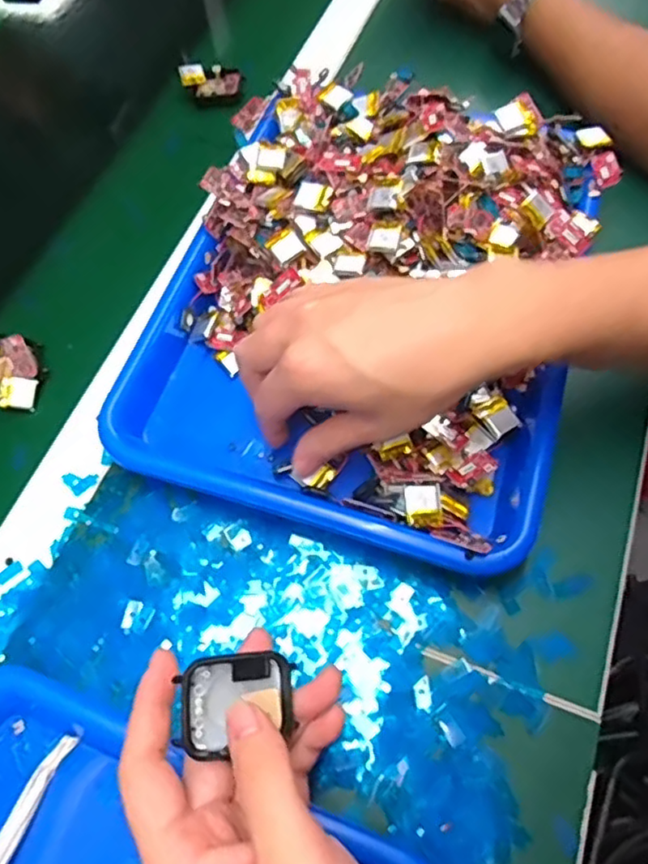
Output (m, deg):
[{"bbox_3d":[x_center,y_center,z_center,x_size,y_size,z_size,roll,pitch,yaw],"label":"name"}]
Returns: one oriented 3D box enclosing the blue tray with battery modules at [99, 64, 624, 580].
[{"bbox_3d":[0.031,-0.101,0.395,0.264,0.064,0.342,13,65,8],"label":"blue tray with battery modules"}]

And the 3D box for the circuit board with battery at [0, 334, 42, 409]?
[{"bbox_3d":[-0.204,-0.040,0.402,0.047,0.023,0.041,36,71,18],"label":"circuit board with battery"}]

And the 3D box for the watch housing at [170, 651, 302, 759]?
[{"bbox_3d":[-0.035,0.107,0.251,0.043,0.010,0.033,-7,83,-19],"label":"watch housing"}]

